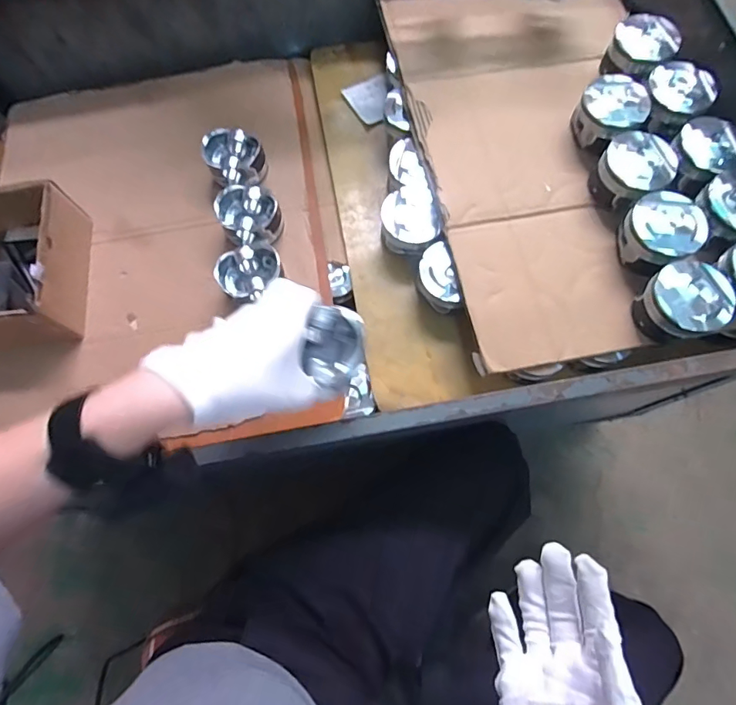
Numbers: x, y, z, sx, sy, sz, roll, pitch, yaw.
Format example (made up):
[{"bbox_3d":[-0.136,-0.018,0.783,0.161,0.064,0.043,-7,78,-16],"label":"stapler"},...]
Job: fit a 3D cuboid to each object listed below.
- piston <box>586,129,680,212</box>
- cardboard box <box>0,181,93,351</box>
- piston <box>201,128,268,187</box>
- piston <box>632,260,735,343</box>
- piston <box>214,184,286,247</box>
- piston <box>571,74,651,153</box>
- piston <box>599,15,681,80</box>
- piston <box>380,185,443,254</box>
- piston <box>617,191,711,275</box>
[{"bbox_3d":[0.330,-0.226,0.570,0.086,0.044,0.084,34,76,13],"label":"piston"},{"bbox_3d":[-0.480,-0.119,0.622,0.152,0.098,0.208,-4,71,1],"label":"cardboard box"},{"bbox_3d":[-0.195,-0.286,0.678,0.081,0.052,0.074,-1,71,2],"label":"piston"},{"bbox_3d":[0.361,-0.058,0.525,0.083,0.050,0.082,-1,71,2],"label":"piston"},{"bbox_3d":[-0.165,-0.192,0.649,0.082,0.054,0.080,-1,71,2],"label":"piston"},{"bbox_3d":[0.316,-0.311,0.598,0.083,0.056,0.076,-1,71,2],"label":"piston"},{"bbox_3d":[0.379,-0.419,0.633,0.087,0.050,0.076,20,73,9],"label":"piston"},{"bbox_3d":[0.057,-0.178,0.633,0.075,0.058,0.077,-1,71,2],"label":"piston"},{"bbox_3d":[0.350,-0.143,0.547,0.082,0.052,0.085,-1,71,2],"label":"piston"}]

